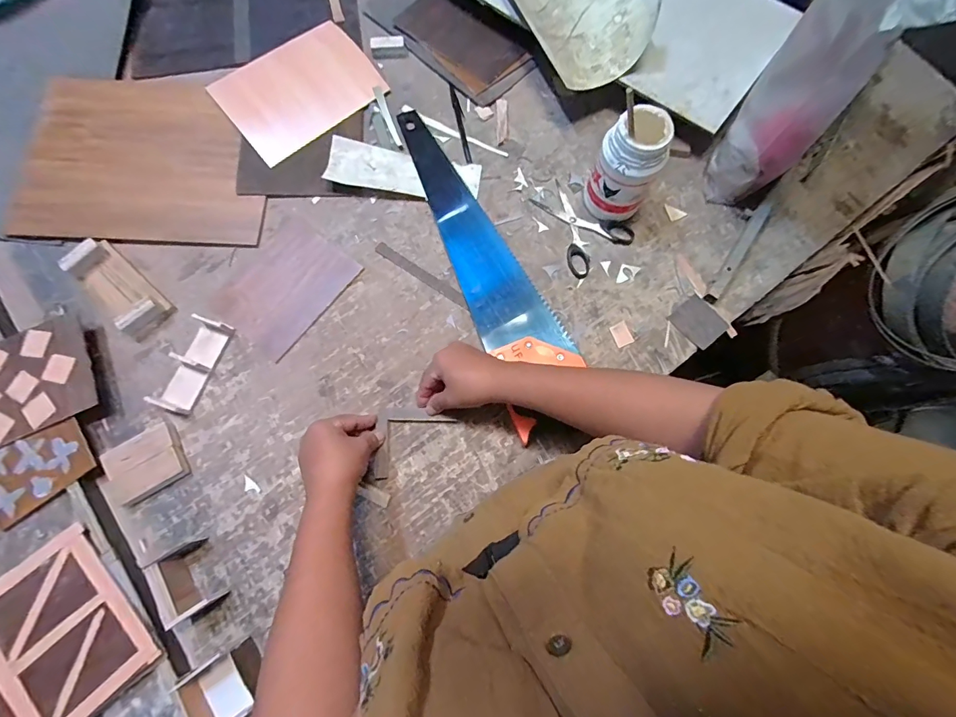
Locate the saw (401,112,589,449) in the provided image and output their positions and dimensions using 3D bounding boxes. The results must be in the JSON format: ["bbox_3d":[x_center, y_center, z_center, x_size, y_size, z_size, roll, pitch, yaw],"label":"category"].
[{"bbox_3d":[0.015,-0.147,0.566,0.105,0.024,0.486,-20,78,-5],"label":"saw"}]

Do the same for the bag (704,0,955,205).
[{"bbox_3d":[0.375,-0.314,0.464,0.086,0.297,0.128,31,78,6],"label":"bag"}]

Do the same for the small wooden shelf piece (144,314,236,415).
[{"bbox_3d":[-0.359,0.007,0.522,0.043,0.026,0.121,20,78,4],"label":"small wooden shelf piece"}]

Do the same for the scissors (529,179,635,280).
[{"bbox_3d":[0.141,-0.192,0.585,0.104,0.008,0.135,-35,80,-8],"label":"scissors"}]

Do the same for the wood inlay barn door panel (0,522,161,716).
[{"bbox_3d":[-0.431,0.284,0.431,0.122,0.014,0.170,-39,84,-19],"label":"wood inlay barn door panel"}]

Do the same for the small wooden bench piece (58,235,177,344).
[{"bbox_3d":[-0.472,-0.095,0.543,0.144,0.022,0.061,44,80,9],"label":"small wooden bench piece"}]

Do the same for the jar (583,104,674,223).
[{"bbox_3d":[0.188,-0.240,0.527,0.073,0.139,0.067,0,77,-1],"label":"jar"}]

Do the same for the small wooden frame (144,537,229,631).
[{"bbox_3d":[-0.320,0.244,0.455,0.048,0.043,0.075,-32,79,-8],"label":"small wooden frame"}]

